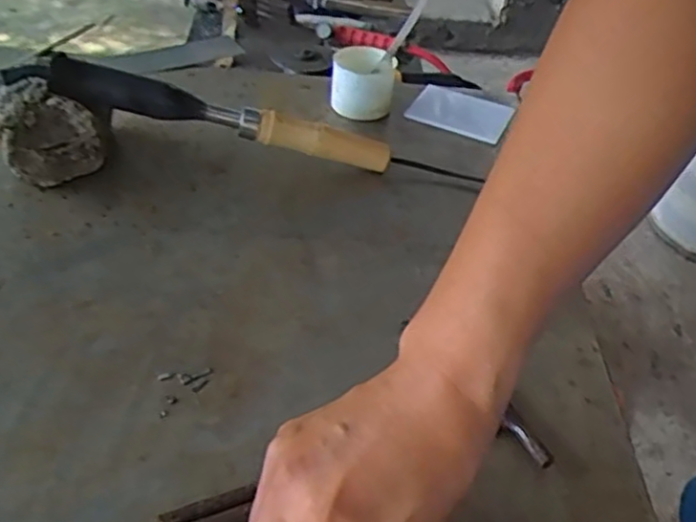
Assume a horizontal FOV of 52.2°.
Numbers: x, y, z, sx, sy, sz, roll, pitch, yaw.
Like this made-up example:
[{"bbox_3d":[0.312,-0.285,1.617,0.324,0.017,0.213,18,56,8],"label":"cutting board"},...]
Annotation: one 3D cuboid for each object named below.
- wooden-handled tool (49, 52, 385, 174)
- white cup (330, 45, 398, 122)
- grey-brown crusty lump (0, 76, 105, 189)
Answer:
[{"bbox_3d":[-0.101,-0.124,0.613,0.289,0.031,0.023,12,39,-18],"label":"wooden-handled tool"},{"bbox_3d":[0.015,-0.187,0.743,0.067,0.052,0.063,7,41,0],"label":"white cup"},{"bbox_3d":[-0.249,-0.107,0.597,0.079,0.076,0.047,-14,45,-23],"label":"grey-brown crusty lump"}]

